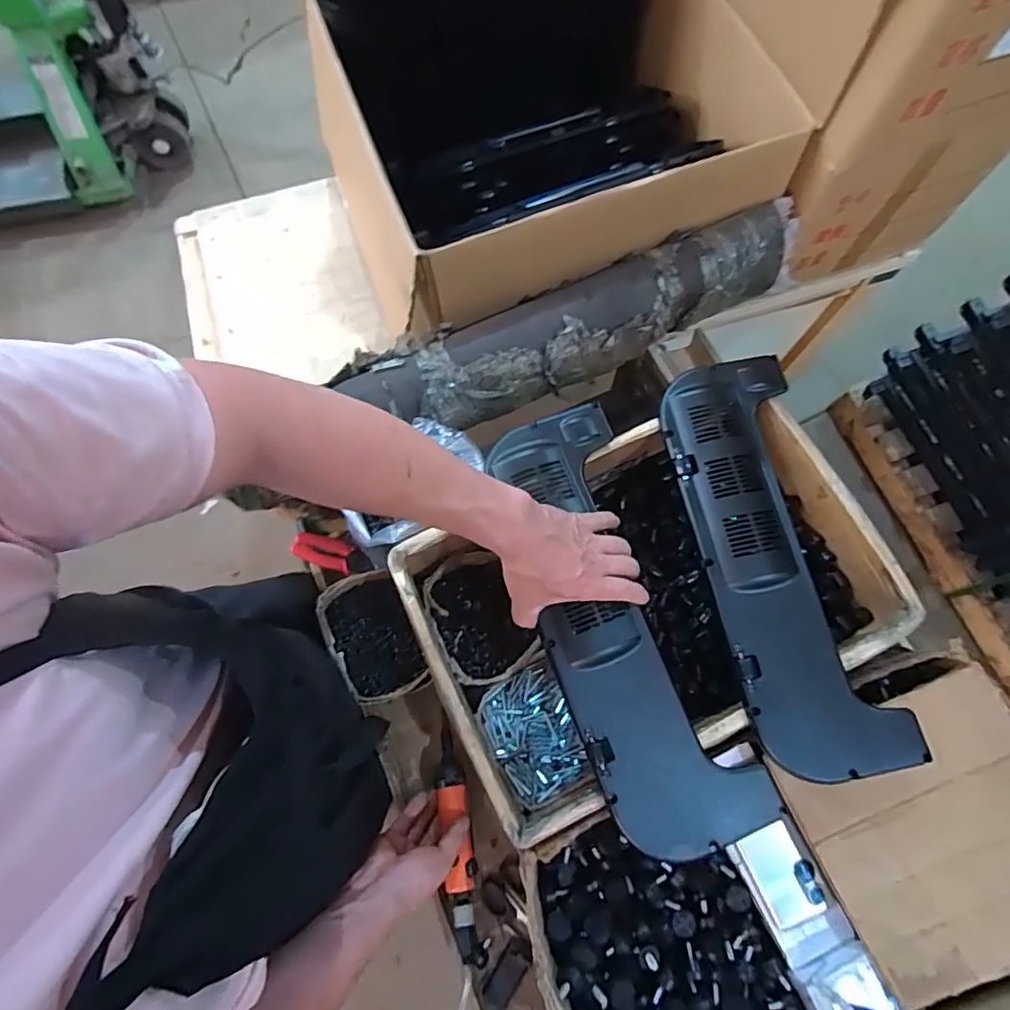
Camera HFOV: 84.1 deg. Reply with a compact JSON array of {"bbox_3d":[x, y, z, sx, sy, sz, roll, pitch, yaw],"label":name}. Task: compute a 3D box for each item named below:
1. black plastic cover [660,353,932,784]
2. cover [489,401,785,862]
[{"bbox_3d":[0.305,0.053,0.640,0.158,0.038,0.472,-11,72,-2],"label":"black plastic cover"},{"bbox_3d":[0.121,0.120,0.607,0.160,0.026,0.474,-18,77,-4],"label":"cover"}]

